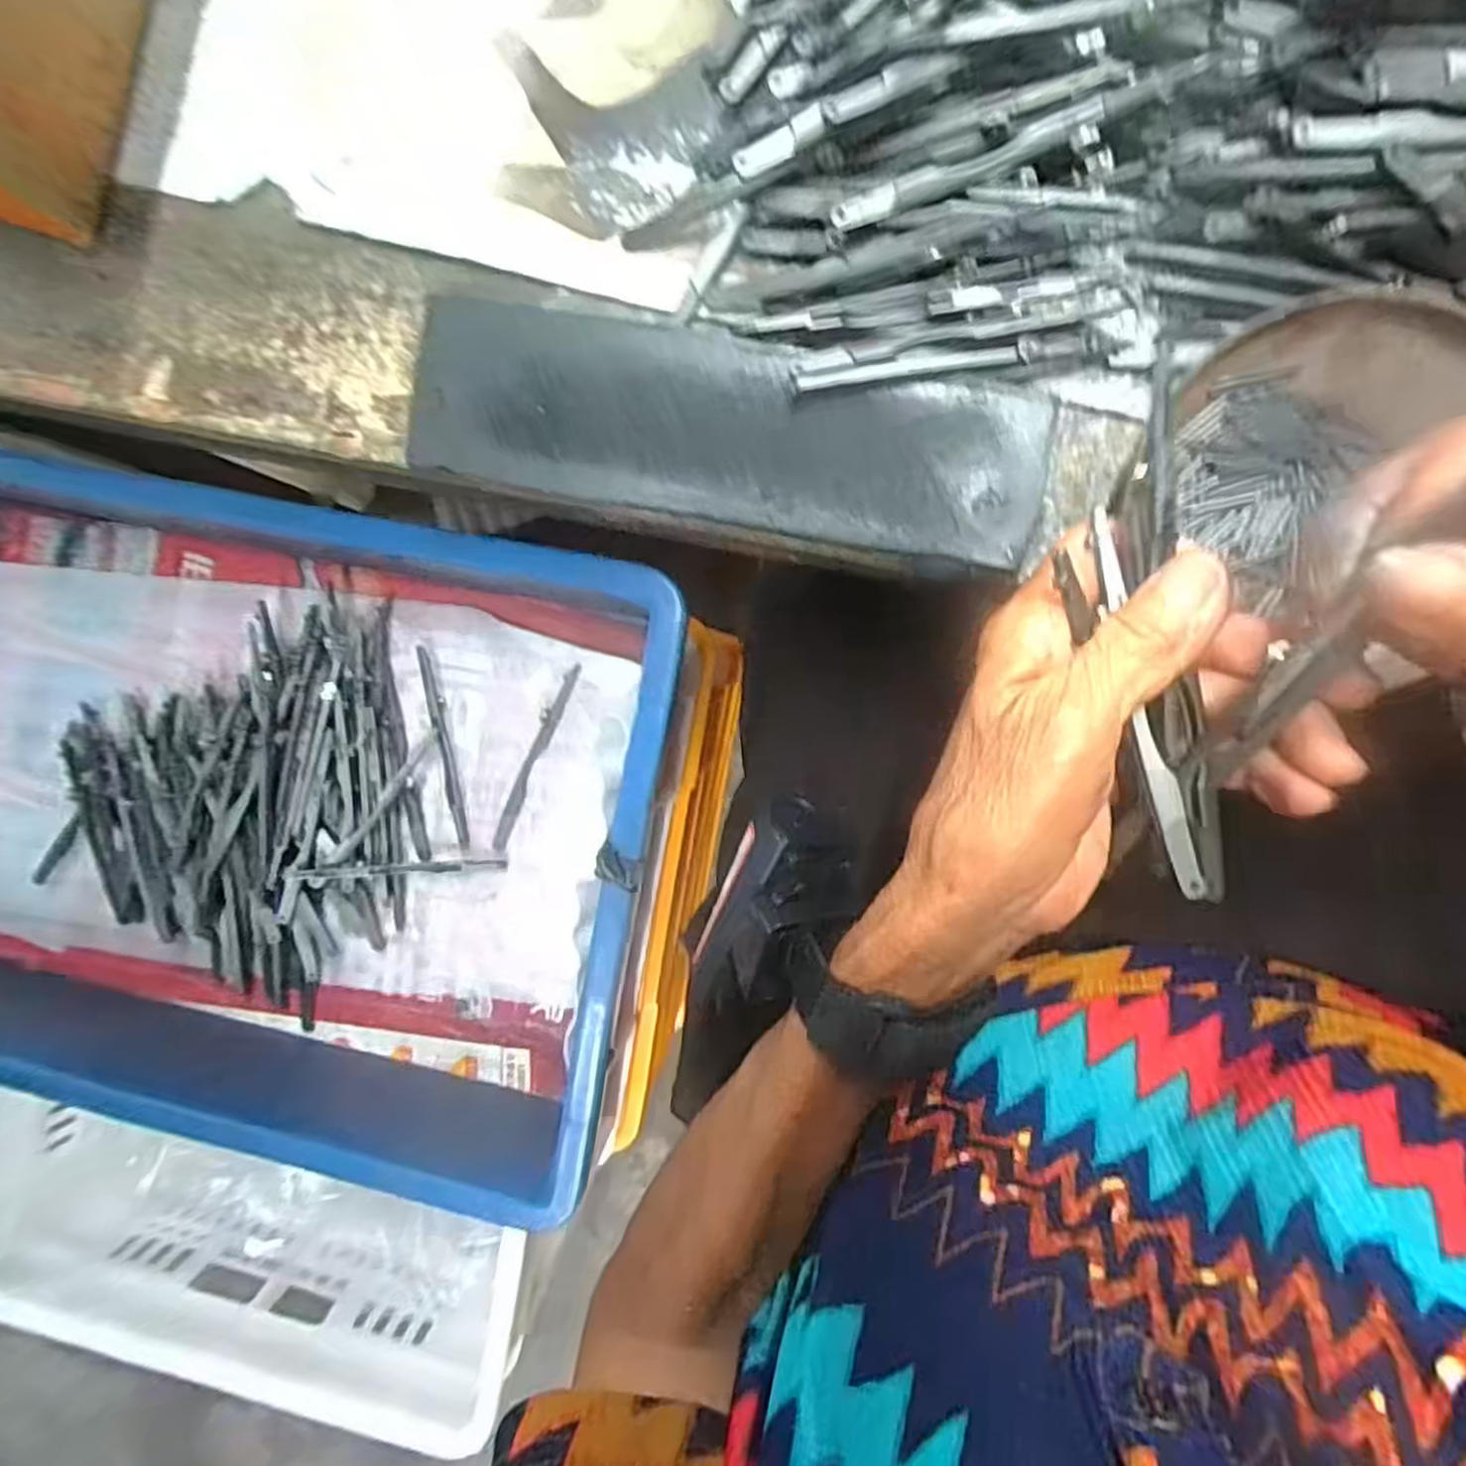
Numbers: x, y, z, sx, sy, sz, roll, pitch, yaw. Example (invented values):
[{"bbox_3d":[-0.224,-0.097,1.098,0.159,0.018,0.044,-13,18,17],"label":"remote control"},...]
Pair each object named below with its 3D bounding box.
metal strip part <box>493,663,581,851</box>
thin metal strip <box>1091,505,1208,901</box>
[{"bbox_3d":[-0.101,0.012,0.393,0.008,0.006,0.102,25,95,4],"label":"metal strip part"},{"bbox_3d":[0.108,-0.008,0.202,0.009,0.004,0.104,-12,87,6],"label":"thin metal strip"}]

